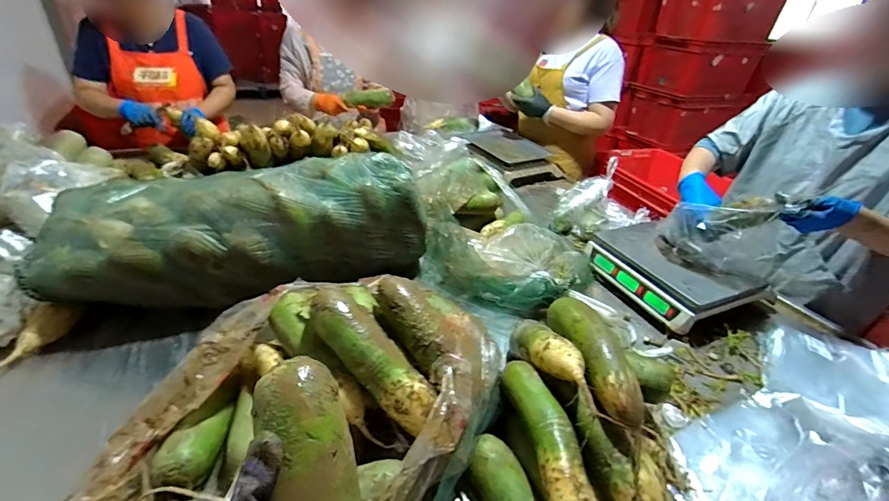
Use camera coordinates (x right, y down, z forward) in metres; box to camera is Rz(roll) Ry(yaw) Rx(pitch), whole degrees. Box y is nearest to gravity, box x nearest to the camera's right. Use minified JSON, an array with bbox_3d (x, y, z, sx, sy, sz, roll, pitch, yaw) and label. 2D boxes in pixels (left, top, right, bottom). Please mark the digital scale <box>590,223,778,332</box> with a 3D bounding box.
[{"bbox_3d":[0.574,0.044,1.038,0.296,0.096,0.347,-10,35,-21],"label":"digital scale"}]

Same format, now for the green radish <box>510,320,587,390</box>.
[{"bbox_3d":[0.151,0.152,0.648,0.049,0.058,0.244,-4,5,-12],"label":"green radish"}]

